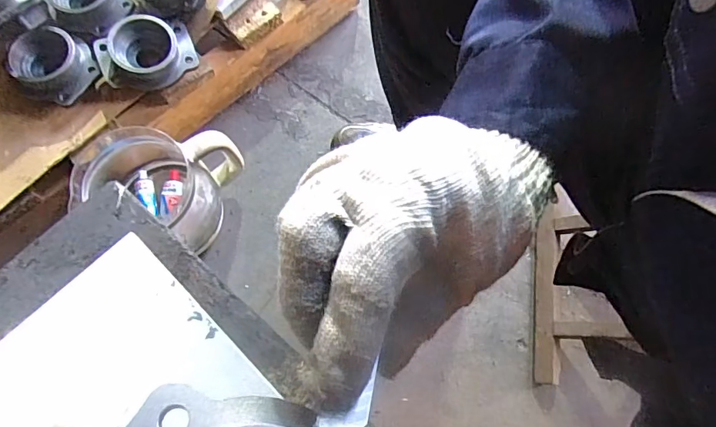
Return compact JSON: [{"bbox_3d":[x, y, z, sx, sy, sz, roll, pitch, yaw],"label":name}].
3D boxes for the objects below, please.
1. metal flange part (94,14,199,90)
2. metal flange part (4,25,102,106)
[{"bbox_3d":[-0.291,-0.220,0.652,0.127,0.049,0.099,-35,107,-31],"label":"metal flange part"},{"bbox_3d":[-0.399,-0.194,0.627,0.092,0.054,0.096,1,72,-2],"label":"metal flange part"}]

